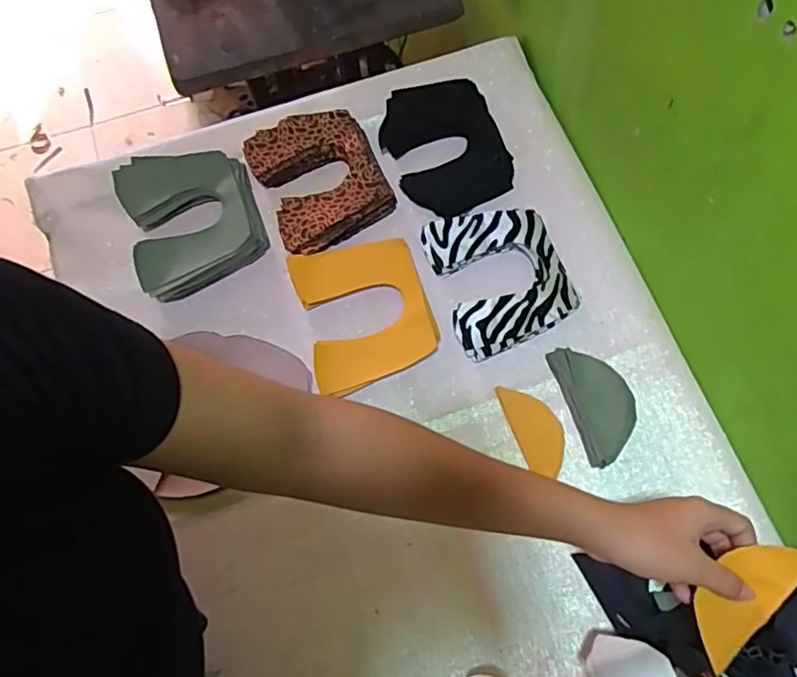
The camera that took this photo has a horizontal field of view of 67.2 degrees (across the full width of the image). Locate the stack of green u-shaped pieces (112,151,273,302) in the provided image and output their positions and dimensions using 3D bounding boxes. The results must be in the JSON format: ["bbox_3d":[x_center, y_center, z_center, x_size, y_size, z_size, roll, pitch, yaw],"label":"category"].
[{"bbox_3d":[-0.224,-0.132,0.653,0.135,0.043,0.160,-20,72,-5],"label":"stack of green u-shaped pieces"}]

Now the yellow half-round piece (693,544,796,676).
[{"bbox_3d":[0.235,0.177,0.412,0.041,0.005,0.102,39,105,28],"label":"yellow half-round piece"}]

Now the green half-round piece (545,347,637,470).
[{"bbox_3d":[0.191,0.060,0.577,0.056,0.023,0.115,-17,71,-4],"label":"green half-round piece"}]

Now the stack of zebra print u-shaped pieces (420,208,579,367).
[{"bbox_3d":[0.107,-0.066,0.625,0.129,0.033,0.154,-19,72,-5],"label":"stack of zebra print u-shaped pieces"}]

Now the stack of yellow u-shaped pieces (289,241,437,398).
[{"bbox_3d":[-0.034,-0.027,0.618,0.126,0.028,0.151,-16,71,-4],"label":"stack of yellow u-shaped pieces"}]

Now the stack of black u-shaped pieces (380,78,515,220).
[{"bbox_3d":[0.055,-0.217,0.683,0.127,0.027,0.156,-21,72,-5],"label":"stack of black u-shaped pieces"}]

